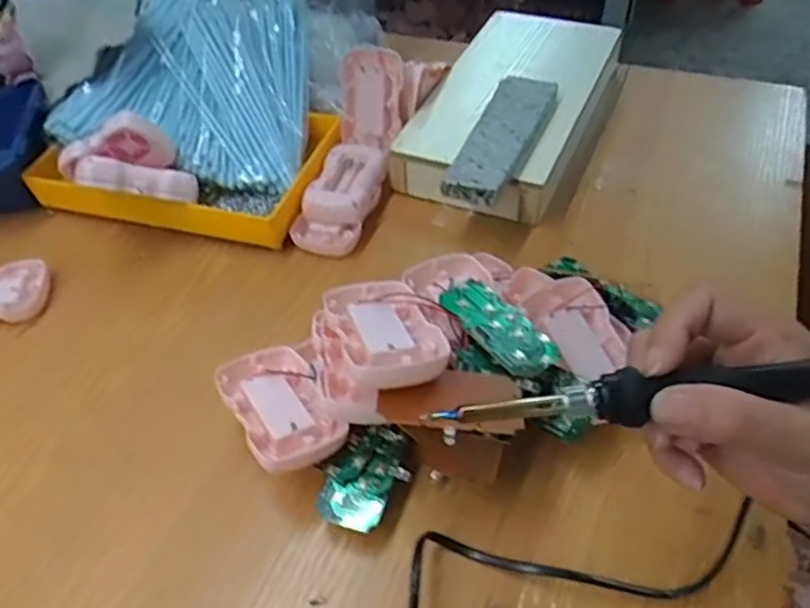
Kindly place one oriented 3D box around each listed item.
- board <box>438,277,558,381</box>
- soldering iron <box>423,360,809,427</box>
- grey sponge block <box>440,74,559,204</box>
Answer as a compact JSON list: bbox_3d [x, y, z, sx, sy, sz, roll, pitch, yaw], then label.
[{"bbox_3d":[0.054,0.011,0.365,0.036,0.010,0.073,-35,55,-25],"label":"board"},{"bbox_3d":[0.115,0.031,0.243,0.204,0.018,0.016,-8,47,6],"label":"soldering iron"},{"bbox_3d":[0.081,-0.138,0.504,0.052,0.017,0.150,16,51,18],"label":"grey sponge block"}]

